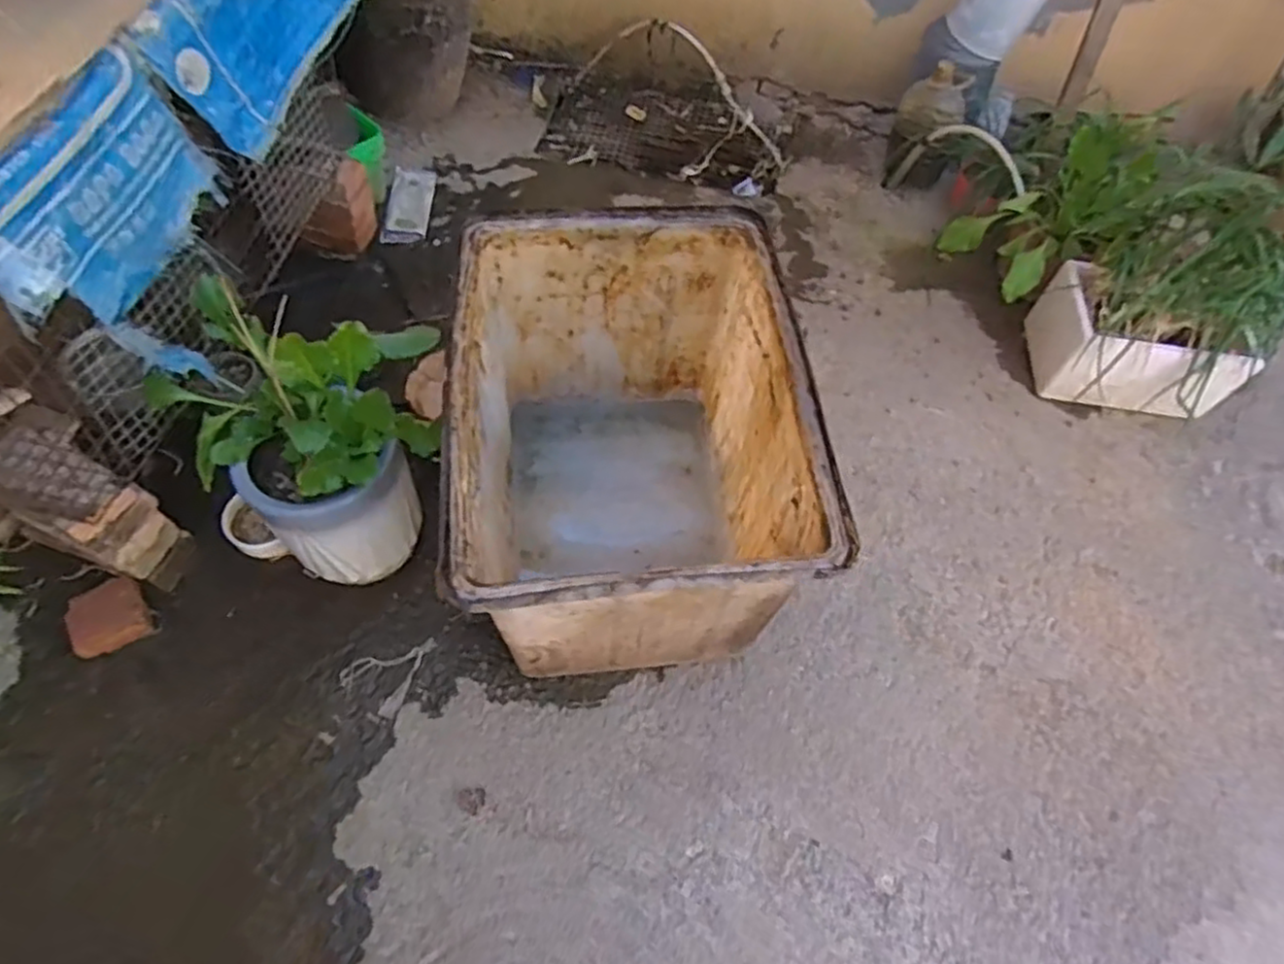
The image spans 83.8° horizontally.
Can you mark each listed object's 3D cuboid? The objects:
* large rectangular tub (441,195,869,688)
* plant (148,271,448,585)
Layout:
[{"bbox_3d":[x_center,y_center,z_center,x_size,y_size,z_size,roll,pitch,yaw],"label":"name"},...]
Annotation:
[{"bbox_3d":[-0.027,-0.041,1.293,0.531,0.498,0.701,-4,61,-8],"label":"large rectangular tub"},{"bbox_3d":[-0.569,-0.063,1.227,0.434,0.471,0.324,-9,62,-11],"label":"plant"}]

